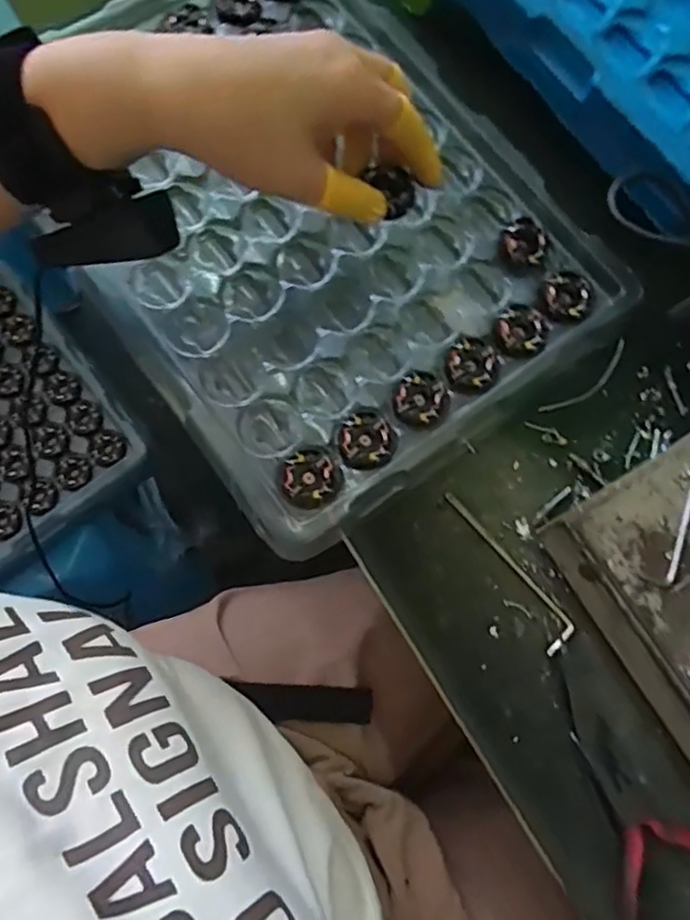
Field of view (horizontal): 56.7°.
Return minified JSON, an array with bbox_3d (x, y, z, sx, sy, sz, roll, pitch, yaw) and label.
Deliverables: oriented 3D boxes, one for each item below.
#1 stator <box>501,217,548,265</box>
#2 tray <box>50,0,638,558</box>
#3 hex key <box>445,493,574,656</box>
[{"bbox_3d":[0.113,-0.137,0.402,0.027,0.009,0.029,0,74,-1],"label":"stator"},{"bbox_3d":[-0.028,-0.164,0.406,0.282,0.024,0.370,-35,77,-10],"label":"tray"},{"bbox_3d":[0.093,0.059,0.361,0.021,0.005,0.102,-30,77,-8],"label":"hex key"}]

